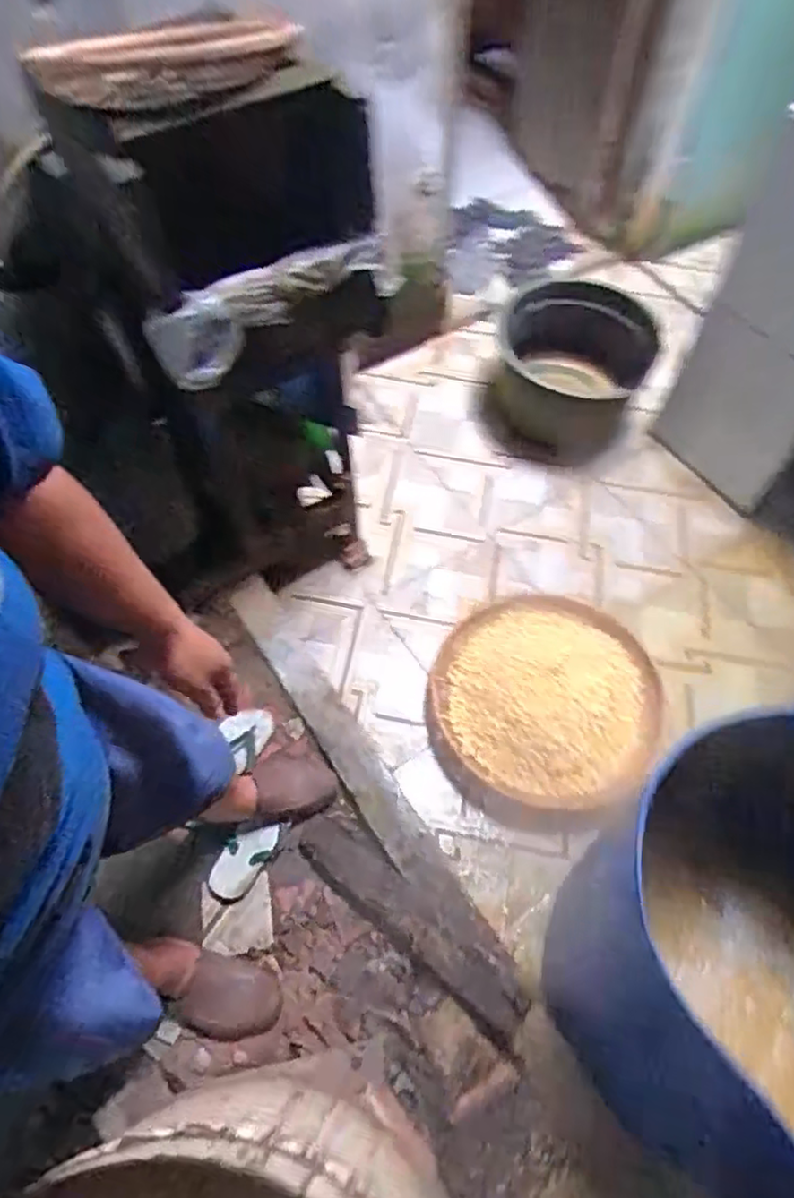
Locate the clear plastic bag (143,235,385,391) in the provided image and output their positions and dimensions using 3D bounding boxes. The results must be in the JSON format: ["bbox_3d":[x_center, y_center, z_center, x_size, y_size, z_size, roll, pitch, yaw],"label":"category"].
[{"bbox_3d":[-0.185,-0.466,0.986,0.401,0.103,0.060,-31,59,-4],"label":"clear plastic bag"}]

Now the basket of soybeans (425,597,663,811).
[{"bbox_3d":[0.382,0.230,1.597,0.526,0.192,0.565,0,54,0],"label":"basket of soybeans"}]

